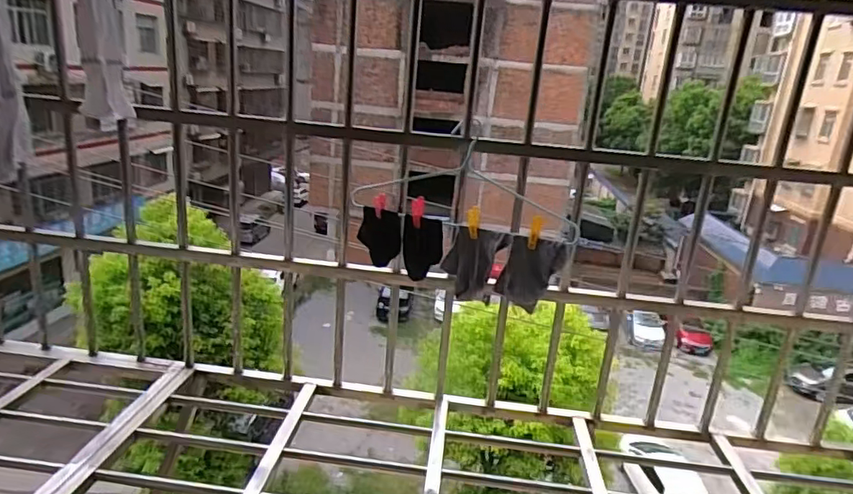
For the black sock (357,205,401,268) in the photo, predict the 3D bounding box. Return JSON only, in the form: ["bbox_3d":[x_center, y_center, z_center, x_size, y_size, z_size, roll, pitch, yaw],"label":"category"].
[{"bbox_3d":[-0.091,-0.019,1.047,0.083,0.104,0.024,13,6,6],"label":"black sock"}]

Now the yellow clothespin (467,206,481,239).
[{"bbox_3d":[0.083,-0.042,0.955,0.023,0.058,0.012,3,-8,-5],"label":"yellow clothespin"}]

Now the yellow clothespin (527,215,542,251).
[{"bbox_3d":[0.181,-0.024,0.912,0.015,0.059,0.015,11,-9,19],"label":"yellow clothespin"}]

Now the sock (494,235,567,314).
[{"bbox_3d":[0.174,0.044,0.927,0.105,0.118,0.022,13,20,22],"label":"sock"}]

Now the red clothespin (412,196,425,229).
[{"bbox_3d":[-0.016,-0.065,1.014,0.024,0.056,0.022,4,18,-2],"label":"red clothespin"}]

